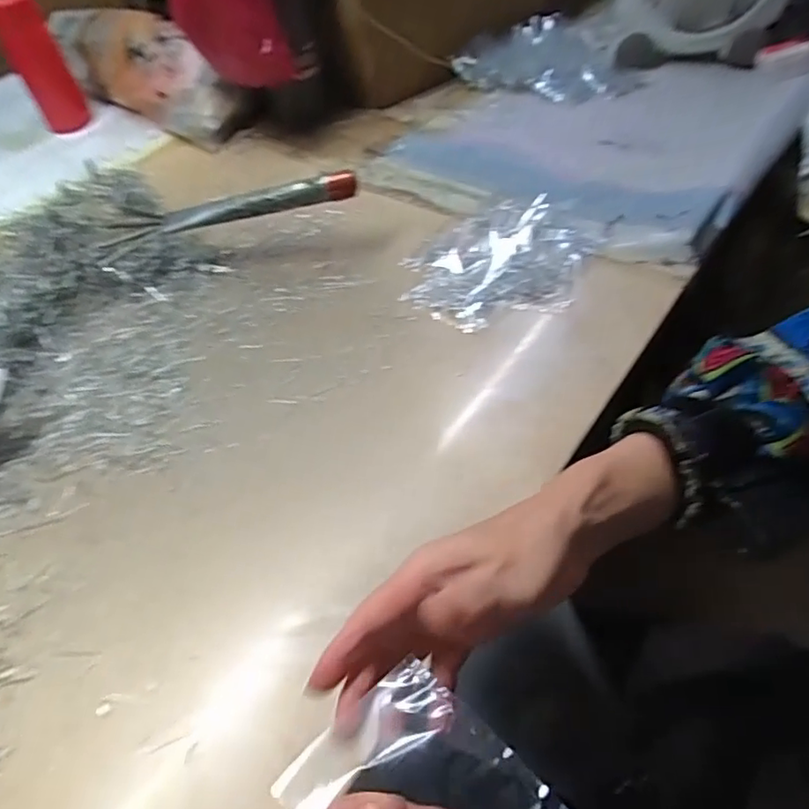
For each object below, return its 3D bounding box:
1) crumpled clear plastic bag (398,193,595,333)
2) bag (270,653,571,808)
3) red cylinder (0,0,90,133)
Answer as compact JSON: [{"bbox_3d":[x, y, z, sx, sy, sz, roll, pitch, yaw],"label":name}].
[{"bbox_3d":[0.097,-0.147,0.600,0.162,0.031,0.191,33,60,29],"label":"crumpled clear plastic bag"},{"bbox_3d":[0.010,0.163,0.236,0.078,0.020,0.097,-38,56,-24],"label":"bag"},{"bbox_3d":[-0.522,-0.484,0.852,0.070,0.183,0.054,-28,53,-17],"label":"red cylinder"}]

